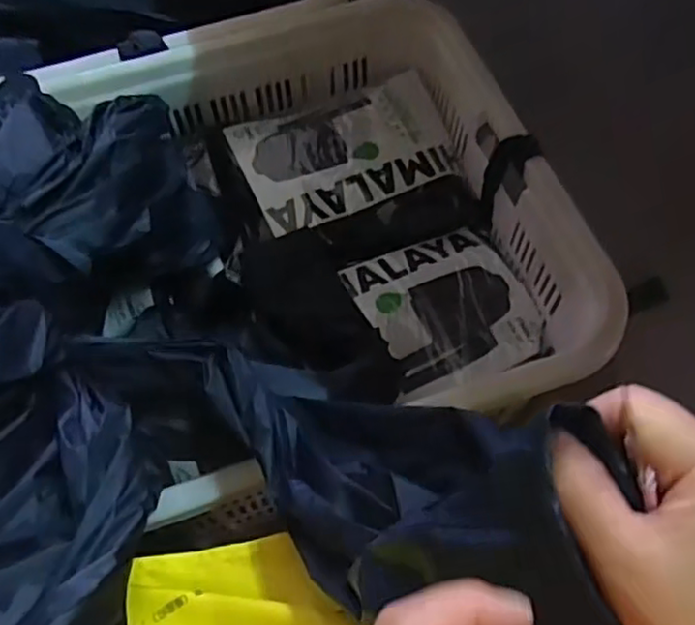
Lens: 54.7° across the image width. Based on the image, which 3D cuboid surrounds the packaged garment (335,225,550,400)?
[{"bbox_3d":[0.121,-0.010,0.828,0.199,0.027,0.205,-20,63,-9],"label":"packaged garment"}]

